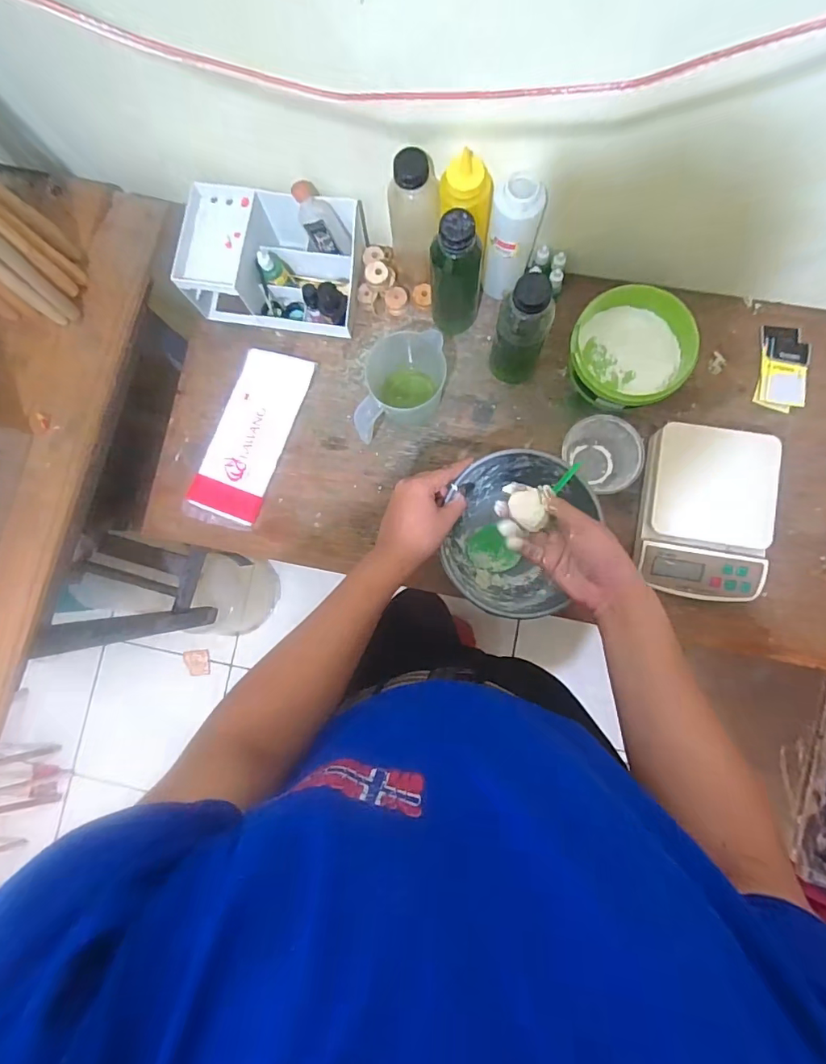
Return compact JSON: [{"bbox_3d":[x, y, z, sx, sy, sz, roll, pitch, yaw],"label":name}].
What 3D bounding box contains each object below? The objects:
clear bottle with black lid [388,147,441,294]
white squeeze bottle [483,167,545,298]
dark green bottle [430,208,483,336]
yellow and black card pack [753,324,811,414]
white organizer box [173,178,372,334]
[{"bbox_3d":[0.002,-0.400,0.644,0.064,0.190,0.056,-5,84,3],"label":"clear bottle with black lid"},{"bbox_3d":[0.126,-0.373,0.627,0.059,0.165,0.054,16,85,5],"label":"white squeeze bottle"},{"bbox_3d":[0.056,-0.321,0.634,0.061,0.198,0.061,0,84,3],"label":"dark green bottle"},{"bbox_3d":[0.519,-0.230,0.683,0.068,0.008,0.122,12,85,5],"label":"yellow and black card pack"},{"bbox_3d":[-0.196,-0.388,0.703,0.232,0.096,0.158,9,84,4],"label":"white organizer box"}]

